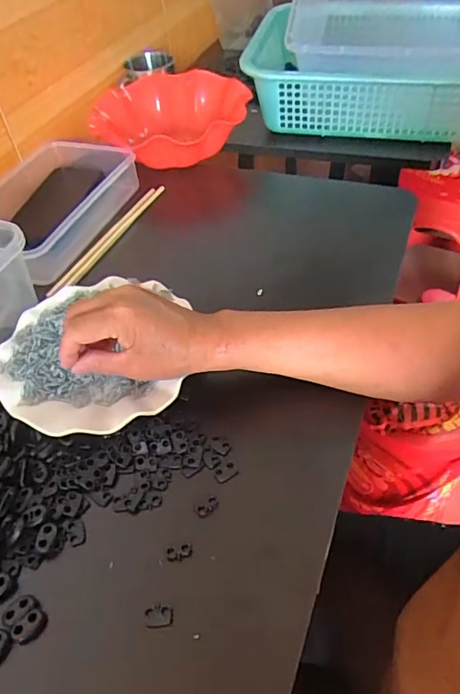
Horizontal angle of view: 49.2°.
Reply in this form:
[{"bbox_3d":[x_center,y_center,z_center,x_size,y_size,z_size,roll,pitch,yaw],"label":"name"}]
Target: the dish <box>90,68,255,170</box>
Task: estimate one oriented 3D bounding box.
[{"bbox_3d":[-0.086,-0.328,0.748,0.222,0.078,0.209,-3,47,3],"label":"dish"}]

